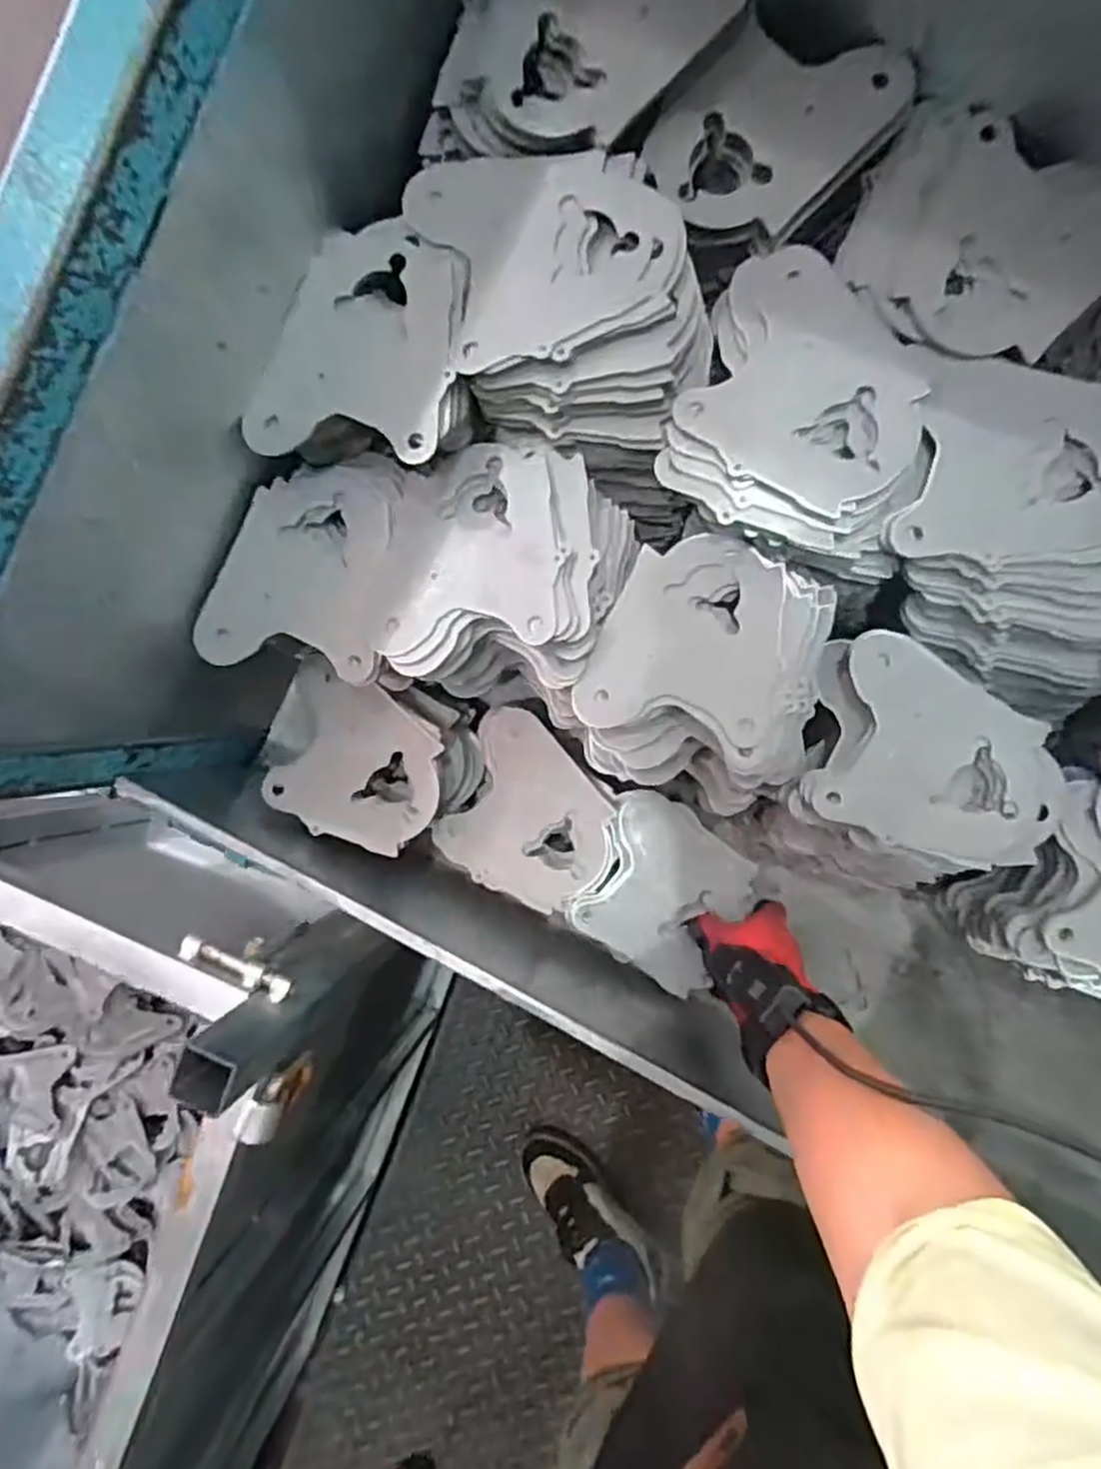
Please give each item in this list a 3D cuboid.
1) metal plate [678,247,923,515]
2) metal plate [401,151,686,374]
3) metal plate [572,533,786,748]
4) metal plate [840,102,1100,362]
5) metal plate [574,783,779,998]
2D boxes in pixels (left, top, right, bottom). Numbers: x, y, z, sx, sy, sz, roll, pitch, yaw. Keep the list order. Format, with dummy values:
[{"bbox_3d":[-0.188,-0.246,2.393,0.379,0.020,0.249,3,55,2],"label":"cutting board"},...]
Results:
[{"bbox_3d":[0.168,-0.226,0.480,0.140,0.007,0.148,23,85,5],"label":"metal plate"},{"bbox_3d":[-0.001,-0.306,0.468,0.147,0.008,0.139,-19,84,5],"label":"metal plate"},{"bbox_3d":[0.090,-0.067,0.514,0.125,0.007,0.131,8,88,9],"label":"metal plate"},{"bbox_3d":[0.278,-0.316,0.478,0.166,0.011,0.155,35,84,5],"label":"metal plate"},{"bbox_3d":[0.099,0.138,0.651,0.136,0.015,0.135,35,96,6],"label":"metal plate"}]

